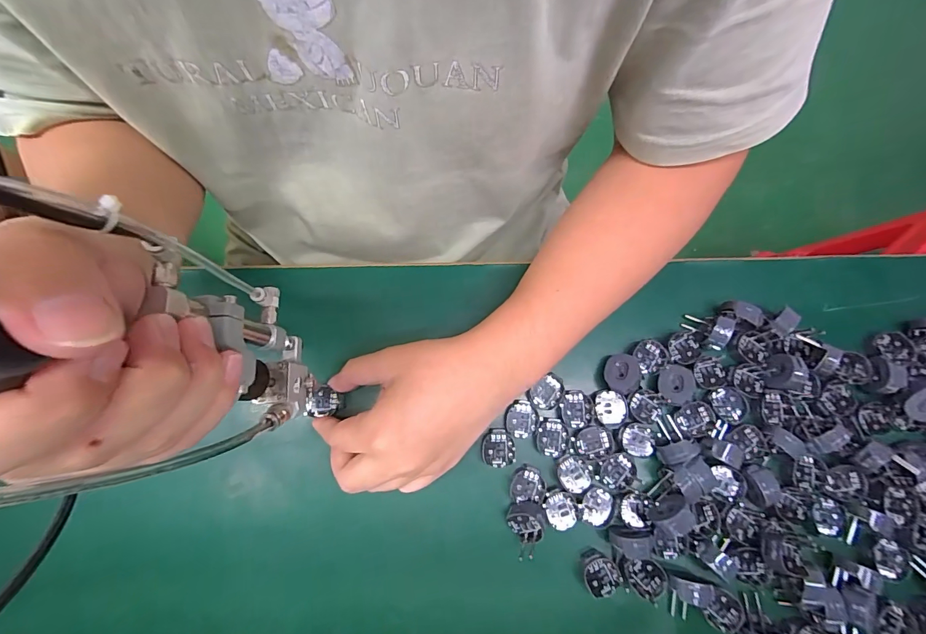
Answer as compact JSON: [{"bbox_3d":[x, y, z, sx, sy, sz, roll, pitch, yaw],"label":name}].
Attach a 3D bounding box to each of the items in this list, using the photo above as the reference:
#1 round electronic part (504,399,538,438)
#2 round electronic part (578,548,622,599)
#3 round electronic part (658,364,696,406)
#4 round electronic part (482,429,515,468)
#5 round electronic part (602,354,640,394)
[{"bbox_3d":[0.045,0.078,0.308,0.025,0.004,0.027,0,79,1],"label":"round electronic part"},{"bbox_3d":[0.098,0.184,0.289,0.024,0.008,0.031,-31,80,-5],"label":"round electronic part"},{"bbox_3d":[0.164,0.052,0.308,0.025,0.008,0.029,17,84,29],"label":"round electronic part"},{"bbox_3d":[0.027,0.099,0.304,0.025,0.004,0.028,-9,79,-1],"label":"round electronic part"},{"bbox_3d":[0.123,0.043,0.311,0.024,0.012,0.030,18,80,4],"label":"round electronic part"}]

